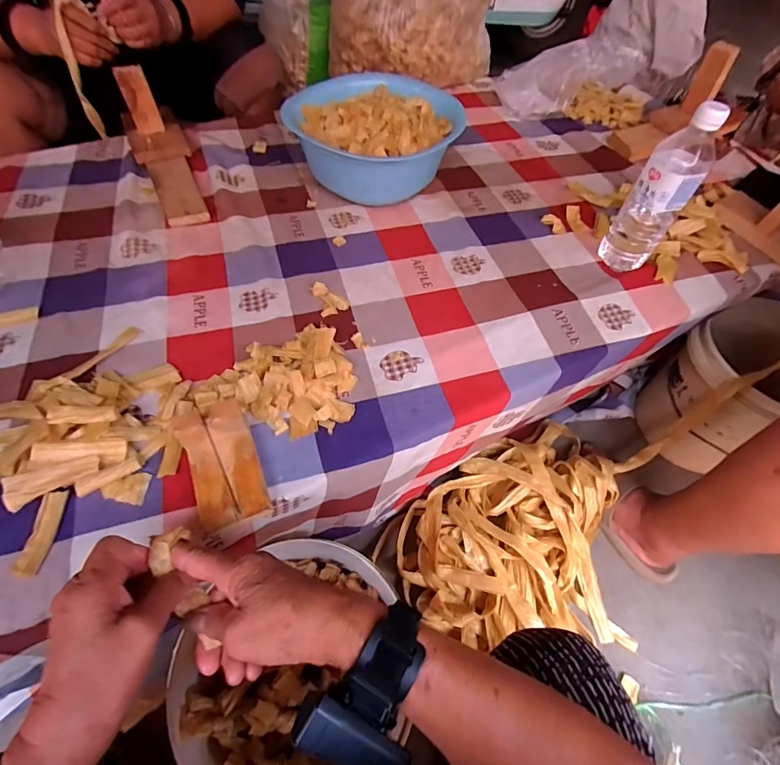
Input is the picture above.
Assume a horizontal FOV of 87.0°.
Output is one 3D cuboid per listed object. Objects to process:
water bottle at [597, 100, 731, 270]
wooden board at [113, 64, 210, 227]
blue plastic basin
[{"bbox_3d":[0.355,-0.248,0.543,0.070,0.201,0.066,35,62,20],"label":"water bottle"},{"bbox_3d":[-0.364,-0.374,0.655,0.088,0.102,0.296,-23,74,-16],"label":"wooden board"},{"bbox_3d":[-0.032,-0.409,0.698,0.256,0.107,0.256,2,56,-2],"label":"blue plastic basin"}]

